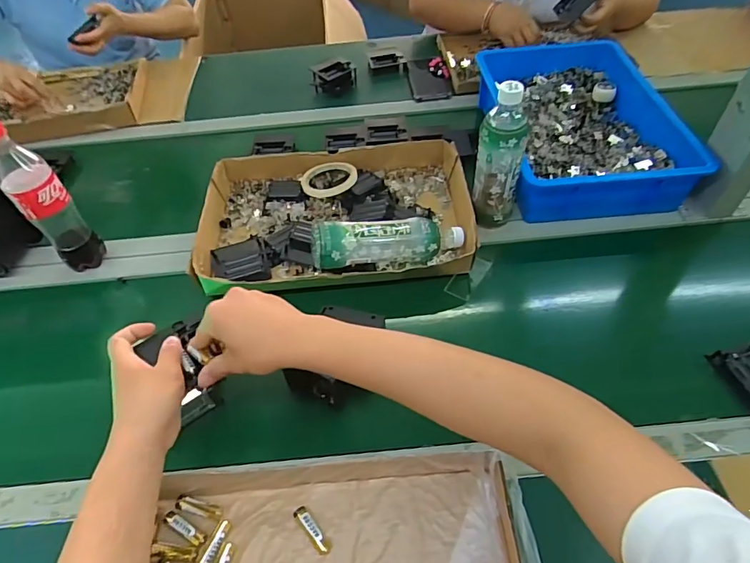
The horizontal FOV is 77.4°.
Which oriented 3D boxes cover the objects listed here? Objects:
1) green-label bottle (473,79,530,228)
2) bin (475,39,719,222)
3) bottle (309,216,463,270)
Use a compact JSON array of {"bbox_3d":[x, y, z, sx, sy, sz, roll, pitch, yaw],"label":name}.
[{"bbox_3d":[0.177,-0.173,0.658,0.061,0.206,0.056,12,53,13],"label":"green-label bottle"},{"bbox_3d":[0.349,-0.285,0.823,0.280,0.076,0.438,-2,51,3],"label":"bin"},{"bbox_3d":[0.019,-0.059,0.673,0.220,0.069,0.072,-5,49,-18],"label":"bottle"}]

